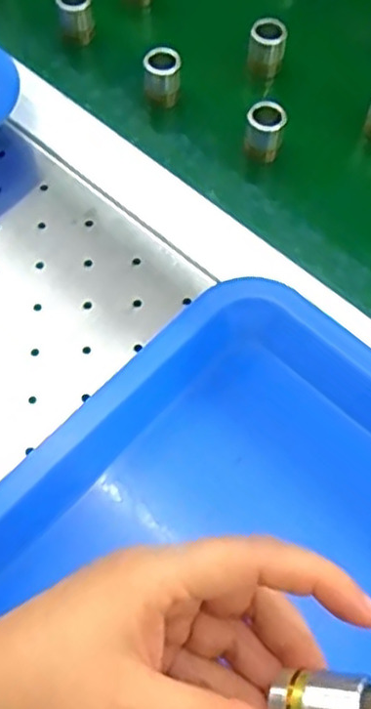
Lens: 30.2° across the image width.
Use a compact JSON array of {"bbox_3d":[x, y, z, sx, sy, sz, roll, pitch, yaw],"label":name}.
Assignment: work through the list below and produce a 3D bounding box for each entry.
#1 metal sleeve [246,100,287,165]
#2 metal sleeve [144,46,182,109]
[{"bbox_3d":[0.050,-0.138,0.433,0.021,0.035,0.020,11,69,5],"label":"metal sleeve"},{"bbox_3d":[-0.015,-0.179,0.450,0.022,0.035,0.019,-3,69,-1],"label":"metal sleeve"}]

